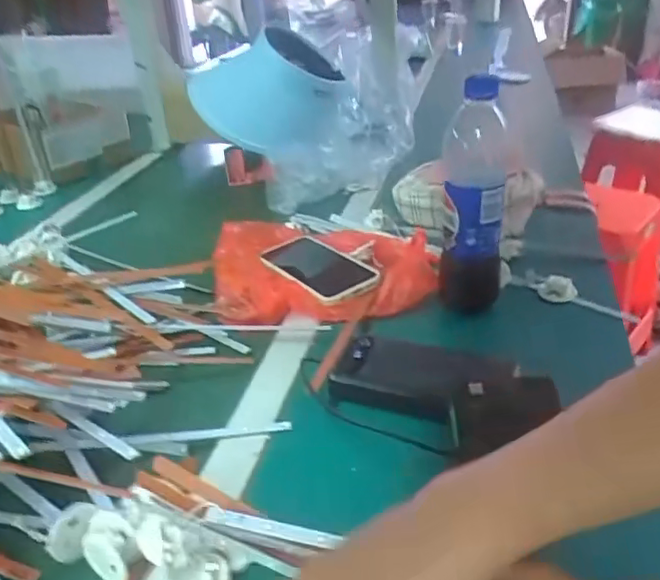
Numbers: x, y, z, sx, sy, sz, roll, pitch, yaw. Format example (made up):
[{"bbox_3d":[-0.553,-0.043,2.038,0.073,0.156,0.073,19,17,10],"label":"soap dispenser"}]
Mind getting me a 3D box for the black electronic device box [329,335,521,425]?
[{"bbox_3d":[0.081,0.076,0.537,0.149,0.028,0.078,5,31,14],"label":"black electronic device box"}]

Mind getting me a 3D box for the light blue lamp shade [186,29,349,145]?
[{"bbox_3d":[-0.099,-0.323,0.965,0.235,0.136,0.171,-2,33,-1],"label":"light blue lamp shade"}]

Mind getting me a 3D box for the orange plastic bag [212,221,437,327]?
[{"bbox_3d":[-0.009,-0.033,0.733,0.260,0.033,0.197,-3,30,1],"label":"orange plastic bag"}]

